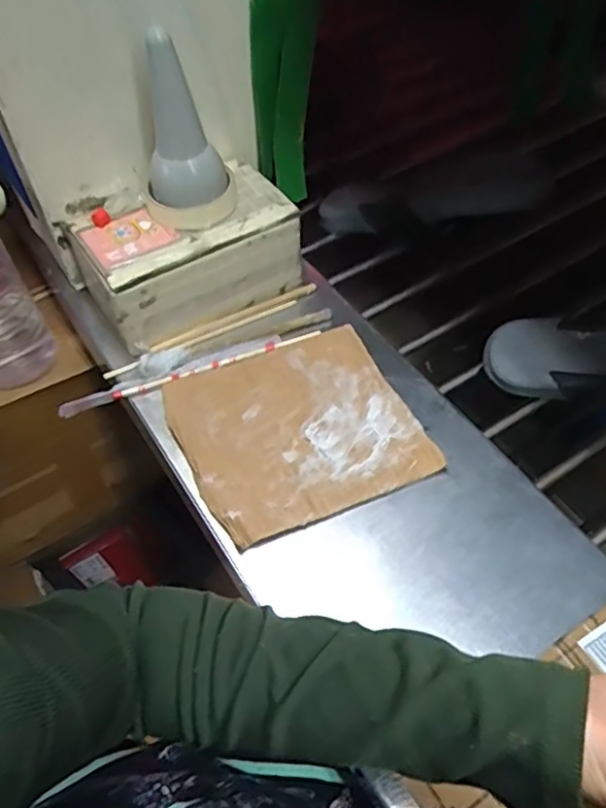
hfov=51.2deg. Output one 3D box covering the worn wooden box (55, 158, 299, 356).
[{"bbox_3d":[-0.114,-0.149,0.620,0.202,0.092,0.127,-28,58,-18],"label":"worn wooden box"}]

